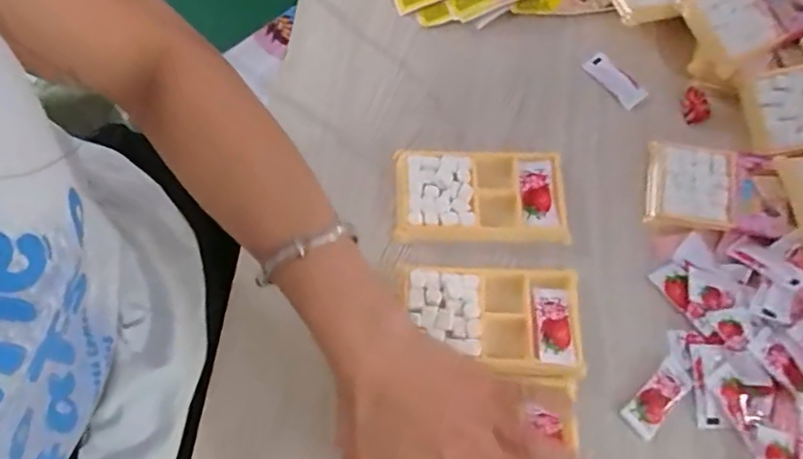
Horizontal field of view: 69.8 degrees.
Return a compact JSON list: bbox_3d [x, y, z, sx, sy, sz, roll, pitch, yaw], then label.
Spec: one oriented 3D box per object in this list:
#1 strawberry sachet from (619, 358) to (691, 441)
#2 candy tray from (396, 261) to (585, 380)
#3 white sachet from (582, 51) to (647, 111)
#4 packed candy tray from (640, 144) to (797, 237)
[{"bbox_3d":[0.181,0.119,0.406,0.027,0.006,0.056,41,72,15],"label":"strawberry sachet"},{"bbox_3d":[0.064,0.065,0.418,0.135,0.020,0.079,3,67,0],"label":"candy tray"},{"bbox_3d":[0.189,-0.134,0.509,0.027,0.004,0.059,-34,72,-14],"label":"white sachet"},{"bbox_3d":[0.249,-0.033,0.459,0.103,0.013,0.070,8,67,2],"label":"packed candy tray"}]

